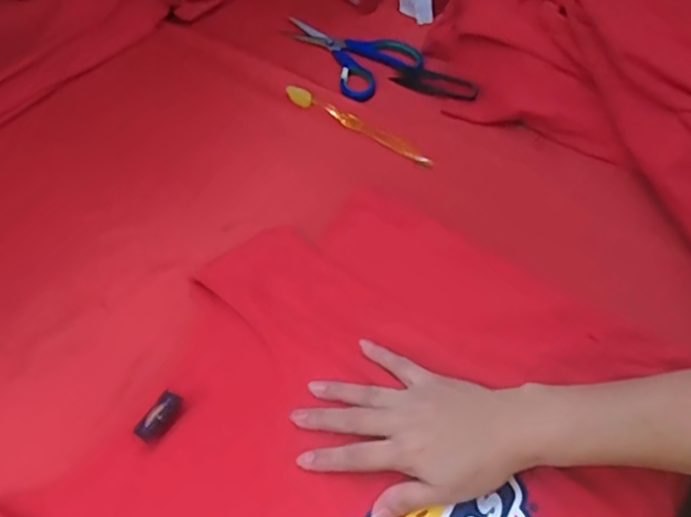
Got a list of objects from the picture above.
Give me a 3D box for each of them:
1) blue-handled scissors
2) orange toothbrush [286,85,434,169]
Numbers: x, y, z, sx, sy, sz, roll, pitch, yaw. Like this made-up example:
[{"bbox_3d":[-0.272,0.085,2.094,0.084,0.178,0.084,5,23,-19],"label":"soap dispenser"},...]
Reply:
[{"bbox_3d":[-0.001,-0.245,0.695,0.099,0.016,0.165,-37,59,-19],"label":"blue-handled scissors"},{"bbox_3d":[0.014,-0.138,0.629,0.180,0.015,0.021,33,64,17],"label":"orange toothbrush"}]

